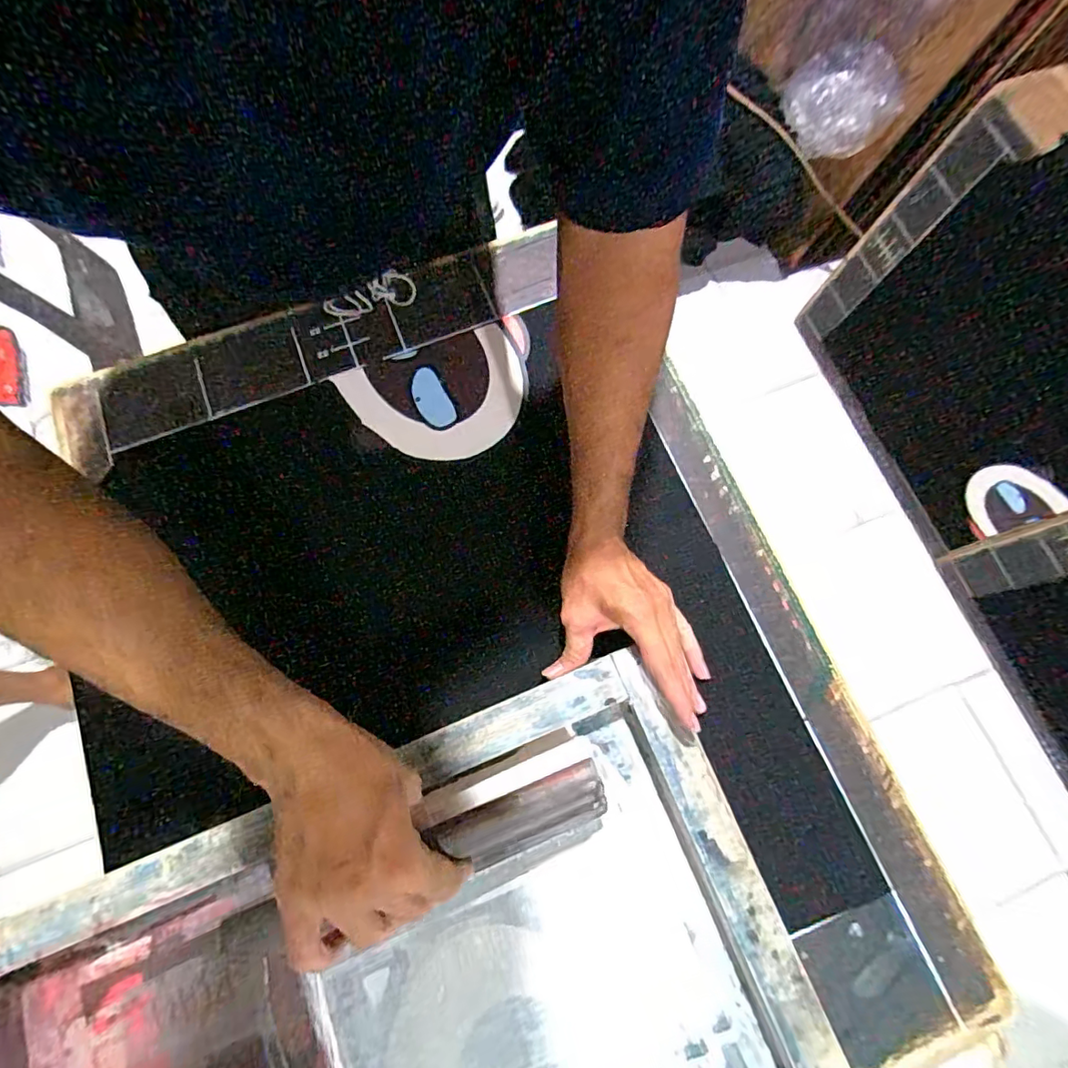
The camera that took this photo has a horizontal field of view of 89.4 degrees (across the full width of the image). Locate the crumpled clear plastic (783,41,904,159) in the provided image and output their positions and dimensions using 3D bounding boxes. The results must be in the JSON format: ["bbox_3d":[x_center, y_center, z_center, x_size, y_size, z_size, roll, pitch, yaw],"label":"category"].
[{"bbox_3d":[0.663,-0.942,1.174,0.237,0.132,0.168,32,76,8],"label":"crumpled clear plastic"}]

